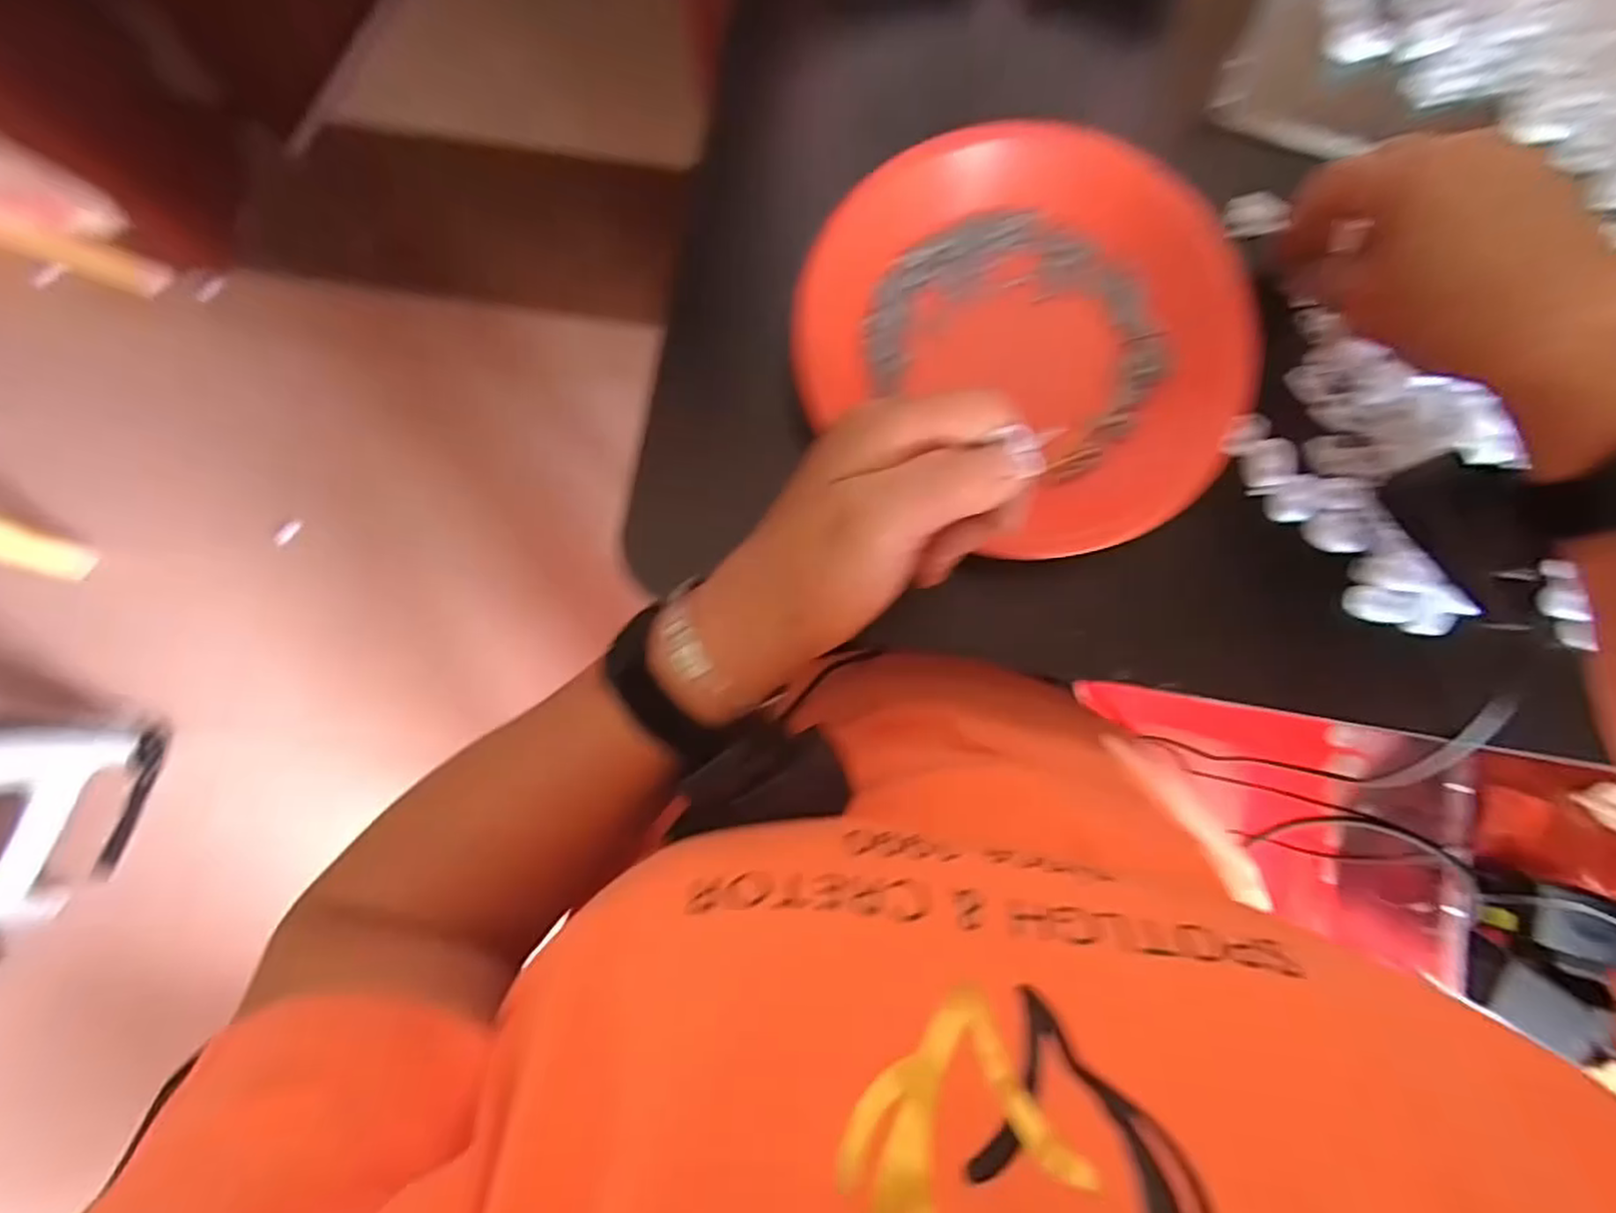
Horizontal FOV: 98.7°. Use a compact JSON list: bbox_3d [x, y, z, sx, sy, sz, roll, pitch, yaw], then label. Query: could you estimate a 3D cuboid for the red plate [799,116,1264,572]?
[{"bbox_3d":[0.095,-0.126,0.318,0.198,0.028,0.205,0,84,-2],"label":"red plate"}]

